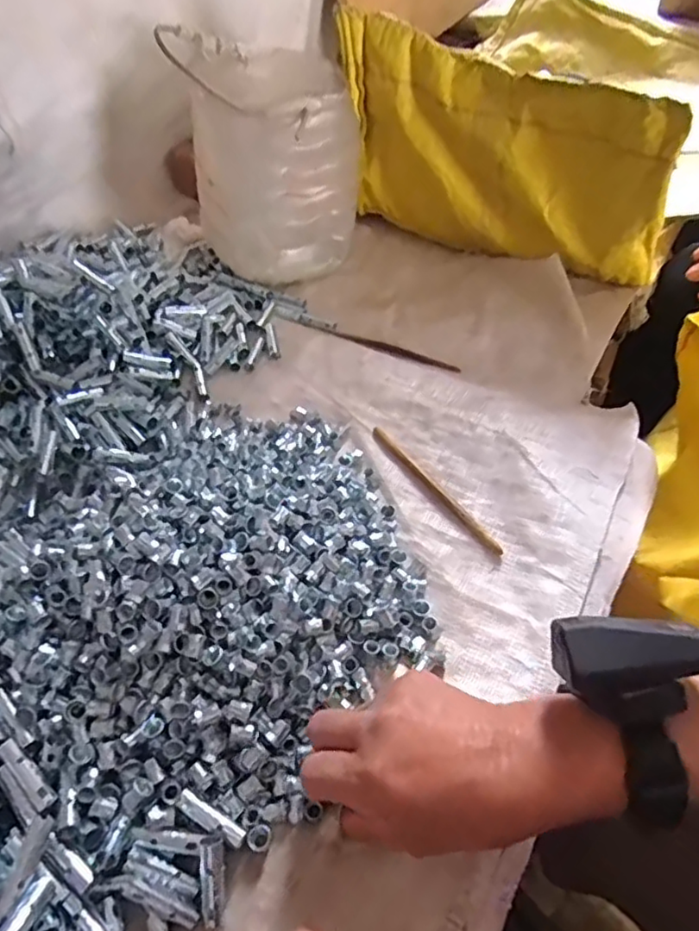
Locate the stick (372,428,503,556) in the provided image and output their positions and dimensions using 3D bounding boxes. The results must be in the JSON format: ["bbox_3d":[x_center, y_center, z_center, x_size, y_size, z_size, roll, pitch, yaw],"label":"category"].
[{"bbox_3d":[0.065,0.016,0.467,0.011,0.005,0.144,-30,57,-21],"label":"stick"}]

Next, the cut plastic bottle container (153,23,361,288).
[{"bbox_3d":[-0.071,-0.307,0.620,0.155,0.170,0.161,1,51,2],"label":"cut plastic bottle container"}]

